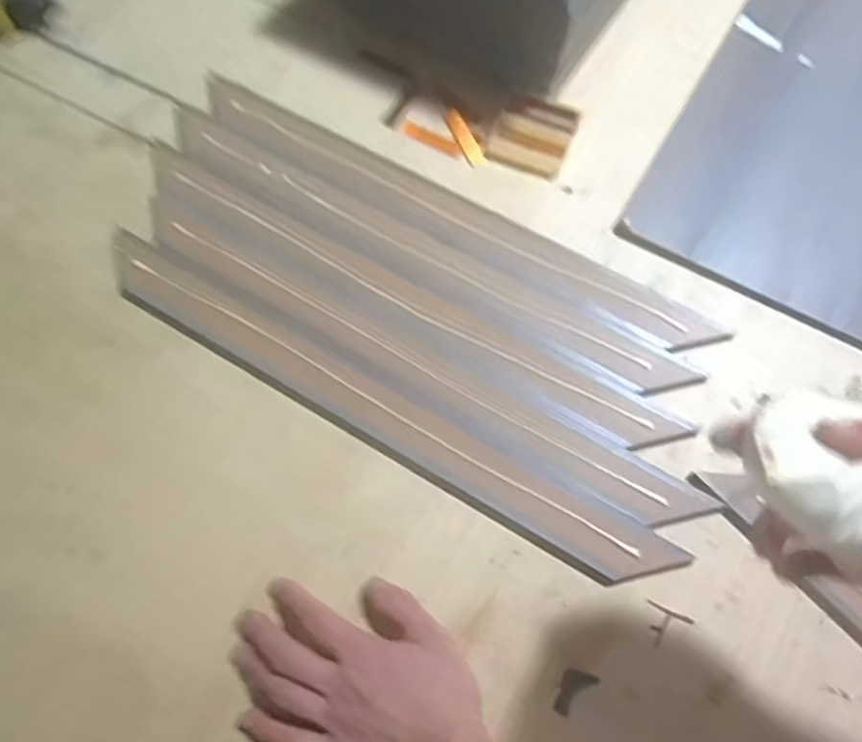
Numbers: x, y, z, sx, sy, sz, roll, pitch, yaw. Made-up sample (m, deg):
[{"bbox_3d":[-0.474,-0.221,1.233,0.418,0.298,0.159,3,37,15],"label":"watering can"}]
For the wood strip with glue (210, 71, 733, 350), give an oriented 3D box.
[{"bbox_3d":[0.009,-0.145,0.600,0.488,0.010,0.056,29,70,12],"label":"wood strip with glue"}]

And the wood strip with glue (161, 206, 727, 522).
[{"bbox_3d":[-0.025,-0.013,0.546,0.488,0.006,0.042,30,70,12],"label":"wood strip with glue"}]

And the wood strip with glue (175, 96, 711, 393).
[{"bbox_3d":[-0.018,-0.105,0.583,0.486,0.009,0.045,29,70,12],"label":"wood strip with glue"}]

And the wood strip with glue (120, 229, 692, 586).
[{"bbox_3d":[-0.050,0.023,0.531,0.481,0.008,0.050,29,70,12],"label":"wood strip with glue"}]

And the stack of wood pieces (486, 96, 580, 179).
[{"bbox_3d":[0.091,-0.213,0.628,0.068,0.022,0.066,23,69,9],"label":"stack of wood pieces"}]

